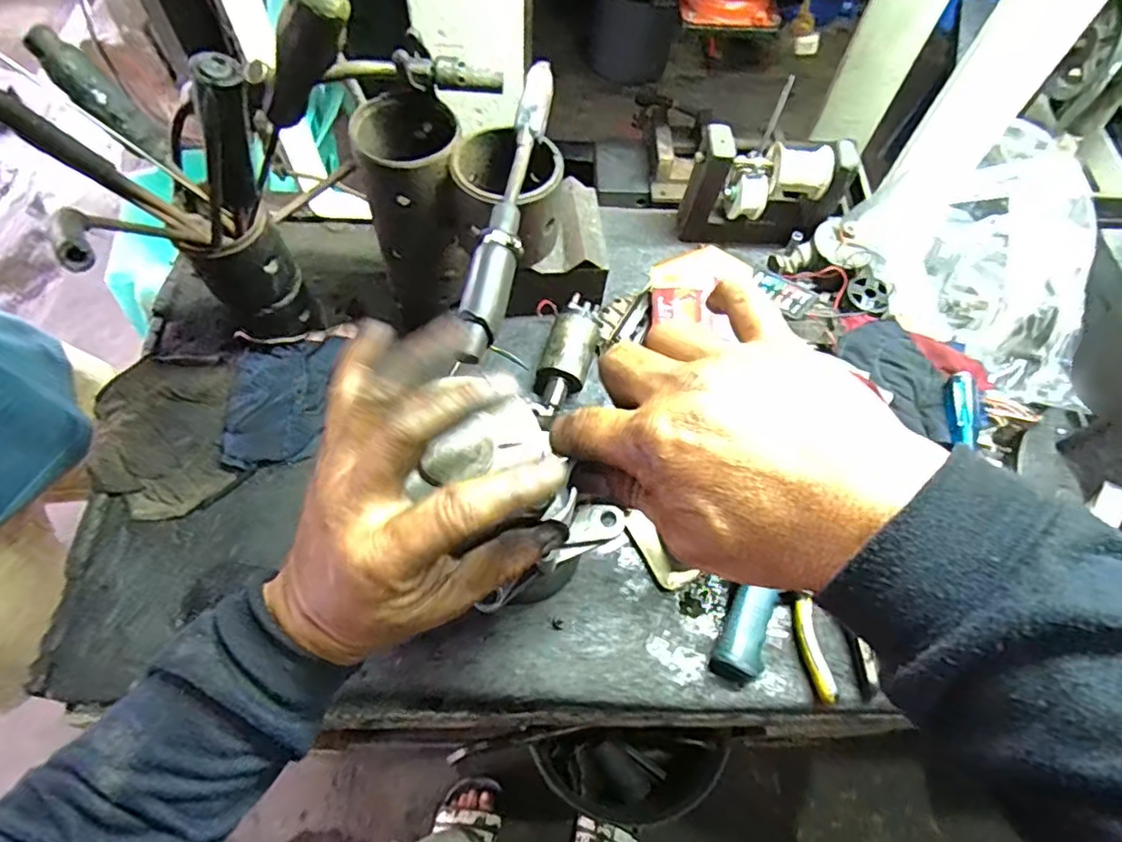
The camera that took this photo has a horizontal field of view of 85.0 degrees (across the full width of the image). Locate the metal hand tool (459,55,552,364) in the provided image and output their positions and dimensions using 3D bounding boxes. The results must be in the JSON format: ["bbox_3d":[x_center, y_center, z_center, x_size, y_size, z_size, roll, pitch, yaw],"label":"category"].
[{"bbox_3d":[-0.036,-0.163,0.453,0.030,0.030,0.273,11,63,2],"label":"metal hand tool"}]

